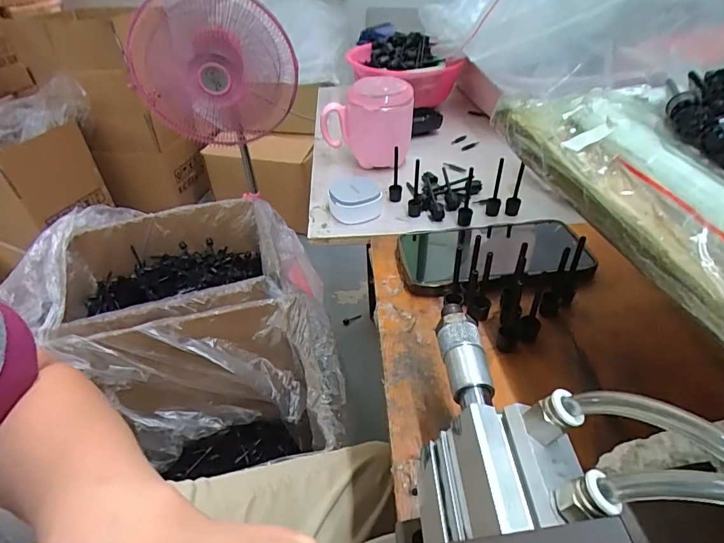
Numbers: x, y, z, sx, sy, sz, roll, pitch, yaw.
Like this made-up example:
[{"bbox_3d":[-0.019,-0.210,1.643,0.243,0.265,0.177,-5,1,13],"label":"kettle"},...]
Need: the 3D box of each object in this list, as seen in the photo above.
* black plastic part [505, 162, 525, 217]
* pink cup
[{"bbox_3d":[0.162,-0.085,0.455,0.014,0.059,0.014,12,42,16],"label":"black plastic part"},{"bbox_3d":[0.010,-0.187,0.547,0.106,0.096,0.075,6,41,10],"label":"pink cup"}]

